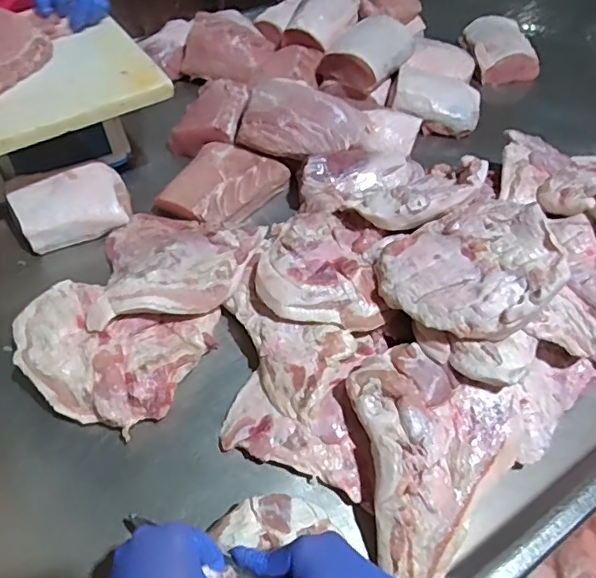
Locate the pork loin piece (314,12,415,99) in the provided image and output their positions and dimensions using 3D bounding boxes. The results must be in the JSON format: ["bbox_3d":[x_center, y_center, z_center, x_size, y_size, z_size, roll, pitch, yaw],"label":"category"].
[{"bbox_3d":[0.134,-0.434,1.025,0.119,0.075,0.178,35,58,23],"label":"pork loin piece"}]

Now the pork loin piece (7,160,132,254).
[{"bbox_3d":[-0.338,-0.130,0.828,0.163,0.063,0.119,-17,54,-16],"label":"pork loin piece"}]

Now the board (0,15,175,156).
[{"bbox_3d":[-0.394,-0.288,0.767,0.365,0.028,0.244,-26,62,-21],"label":"board"}]

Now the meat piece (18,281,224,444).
[{"bbox_3d":[-0.227,0.070,0.676,0.215,0.078,0.182,15,52,10],"label":"meat piece"}]

